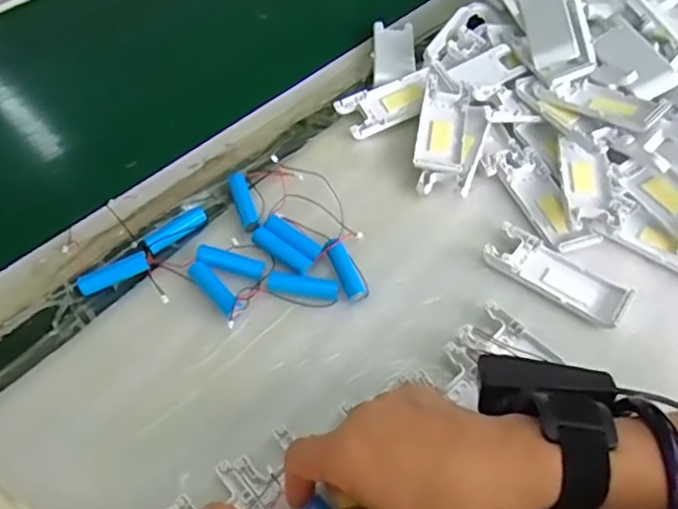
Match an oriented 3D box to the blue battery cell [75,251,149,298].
[{"bbox_3d":[-0.162,0.014,0.455,0.050,0.011,0.012,-22,58,-17],"label":"blue battery cell"}]

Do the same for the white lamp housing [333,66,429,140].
[{"bbox_3d":[0.045,-0.131,0.551,0.088,0.017,0.045,-20,57,-15],"label":"white lamp housing"}]

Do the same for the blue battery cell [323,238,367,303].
[{"bbox_3d":[0.005,0.011,0.462,0.016,0.010,0.052,-18,56,-14],"label":"blue battery cell"}]

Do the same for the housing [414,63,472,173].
[{"bbox_3d":[0.088,-0.112,0.534,0.038,0.021,0.115,9,54,5],"label":"housing"}]

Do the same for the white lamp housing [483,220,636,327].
[{"bbox_3d":[0.157,0.014,0.456,0.101,0.008,0.041,32,59,20],"label":"white lamp housing"}]

